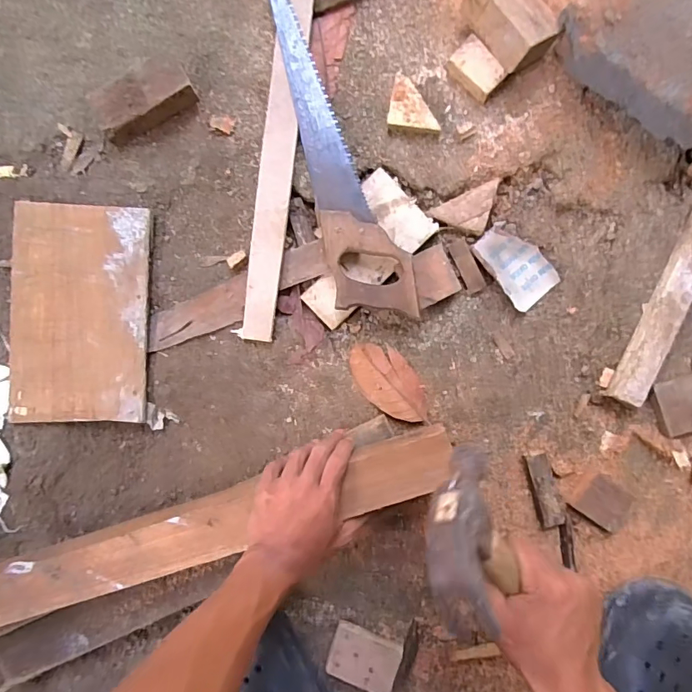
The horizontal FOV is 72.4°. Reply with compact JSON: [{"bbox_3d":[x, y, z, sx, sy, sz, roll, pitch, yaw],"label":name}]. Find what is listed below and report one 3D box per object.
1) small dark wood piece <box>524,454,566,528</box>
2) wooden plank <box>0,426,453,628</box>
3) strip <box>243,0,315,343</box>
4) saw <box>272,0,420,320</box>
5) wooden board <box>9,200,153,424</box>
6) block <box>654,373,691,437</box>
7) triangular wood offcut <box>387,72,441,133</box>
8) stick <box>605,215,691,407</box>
[{"bbox_3d":[0.225,0.161,0.536,0.028,0.022,0.083,-15,89,5],"label":"small dark wood piece"},{"bbox_3d":[-0.159,0.198,0.504,0.555,0.033,0.072,-19,89,6],"label":"wooden plank"},{"bbox_3d":[-0.081,-0.222,0.559,0.042,0.011,0.428,8,93,12],"label":"strip"},{"bbox_3d":[-0.017,-0.225,0.552,0.087,0.028,0.410,-19,89,5],"label":"saw"},{"bbox_3d":[-0.328,-0.039,0.582,0.169,0.017,0.263,2,91,5],"label":"wooden board"},{"bbox_3d":[0.374,0.064,0.524,0.053,0.020,0.060,-18,89,5],"label":"block"},{"bbox_3d":[0.068,-0.273,0.548,0.044,0.021,0.083,-31,88,4],"label":"triangular wood offcut"},{"bbox_3d":[0.367,-0.077,0.520,0.033,0.034,0.299,25,93,4],"label":"stick"}]

